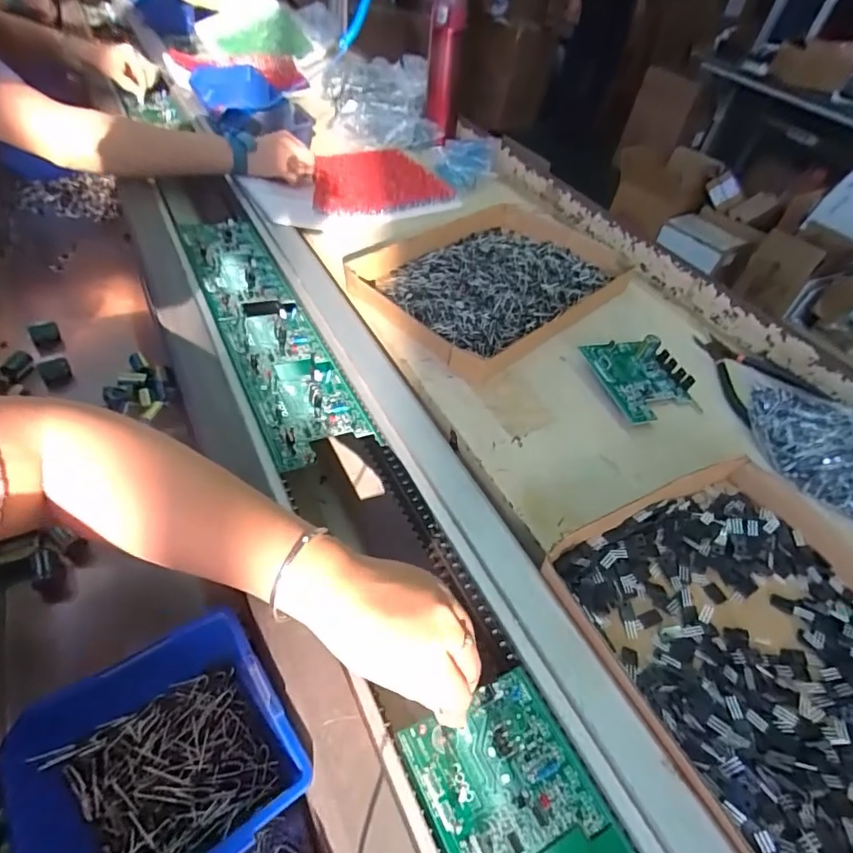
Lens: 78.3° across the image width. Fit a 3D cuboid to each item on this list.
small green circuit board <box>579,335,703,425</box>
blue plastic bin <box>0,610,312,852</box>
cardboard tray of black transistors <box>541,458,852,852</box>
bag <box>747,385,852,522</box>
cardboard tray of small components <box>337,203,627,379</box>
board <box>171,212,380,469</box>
[{"bbox_3d":[0.227,-0.053,0.550,0.088,0.035,0.102,-12,49,-17],"label":"small green circuit board"},{"bbox_3d":[-0.148,0.193,0.288,0.139,0.056,0.120,-21,53,-26],"label":"blue plastic bin"},{"bbox_3d":[0.256,0.175,0.351,0.239,0.031,0.314,-18,51,-22],"label":"cardboard tray of black transistors"},{"bbox_3d":[0.380,0.023,0.470,0.083,0.073,0.181,-17,51,-23],"label":"bag"},{"bbox_3d":[0.089,-0.197,0.665,0.323,0.025,0.255,-30,57,-30],"label":"cardboard tray of small components"},{"bbox_3d":[-0.184,-0.127,0.576,0.088,0.015,0.436,-18,51,-22],"label":"board"}]

